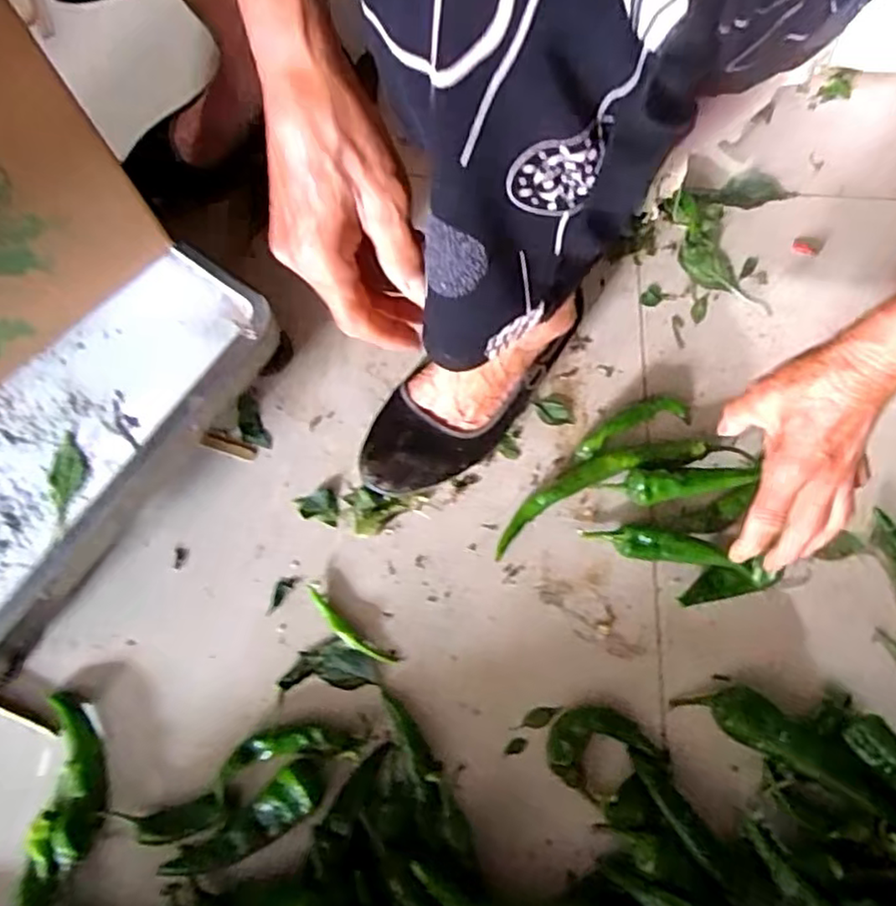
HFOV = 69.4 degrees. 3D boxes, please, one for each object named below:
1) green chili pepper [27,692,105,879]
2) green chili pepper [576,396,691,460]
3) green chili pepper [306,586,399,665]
[{"bbox_3d":[-0.270,0.233,0.461,0.041,0.027,0.112,-2,75,-2],"label":"green chili pepper"},{"bbox_3d":[0.155,-0.024,0.546,0.106,0.021,0.029,-21,76,-7],"label":"green chili pepper"},{"bbox_3d":[-0.078,0.138,0.503,0.089,0.014,0.015,38,77,8],"label":"green chili pepper"}]

